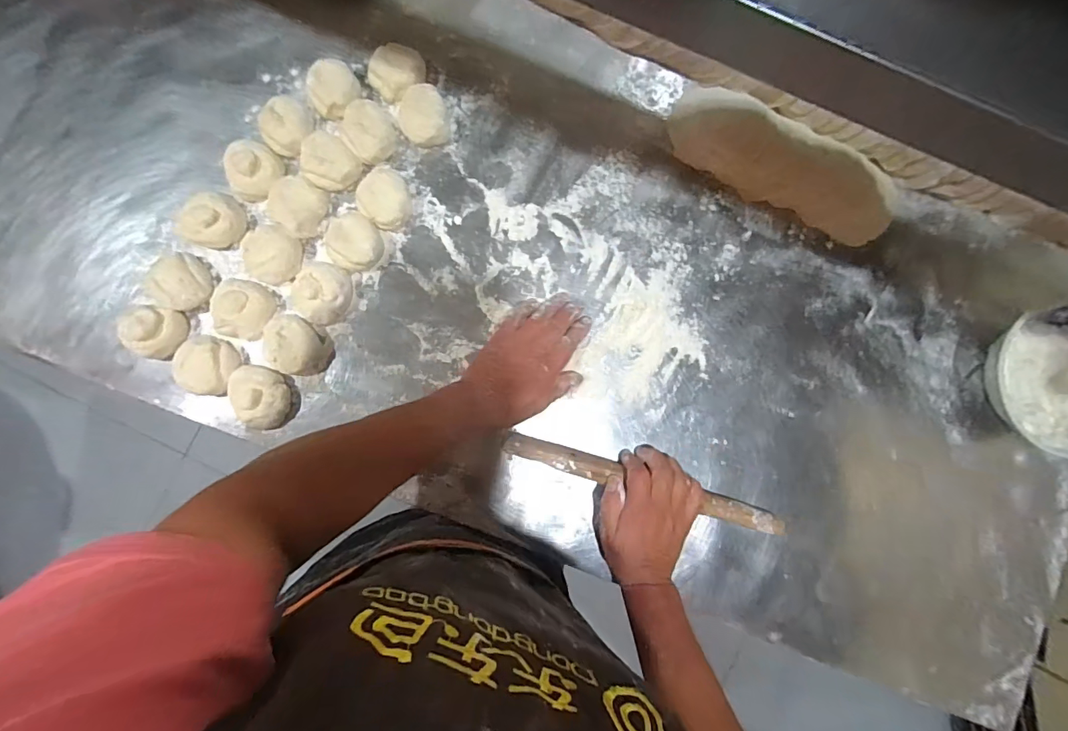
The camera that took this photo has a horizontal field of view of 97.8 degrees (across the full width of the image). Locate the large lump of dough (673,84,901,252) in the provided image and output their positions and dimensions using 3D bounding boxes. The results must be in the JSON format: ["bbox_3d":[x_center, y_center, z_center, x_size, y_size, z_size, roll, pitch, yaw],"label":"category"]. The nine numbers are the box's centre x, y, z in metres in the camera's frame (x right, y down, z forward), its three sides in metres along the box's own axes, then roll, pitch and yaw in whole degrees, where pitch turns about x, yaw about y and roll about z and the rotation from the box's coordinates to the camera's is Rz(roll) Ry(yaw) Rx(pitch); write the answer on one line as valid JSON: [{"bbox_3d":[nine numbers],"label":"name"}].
[{"bbox_3d":[0.284,-0.224,0.529,0.279,0.045,0.083,30,87,-3],"label":"large lump of dough"}]

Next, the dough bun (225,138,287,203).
[{"bbox_3d":[-0.294,-0.203,0.485,0.056,0.031,0.047,-37,90,-5],"label":"dough bun"}]

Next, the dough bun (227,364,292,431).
[{"bbox_3d":[-0.285,0.033,0.485,0.059,0.024,0.057,0,91,-5],"label":"dough bun"}]

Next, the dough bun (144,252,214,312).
[{"bbox_3d":[-0.358,-0.084,0.473,0.050,0.030,0.052,0,87,-4],"label":"dough bun"}]

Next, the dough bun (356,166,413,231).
[{"bbox_3d":[-0.160,-0.179,0.501,0.058,0.027,0.055,0,87,-4],"label":"dough bun"}]

